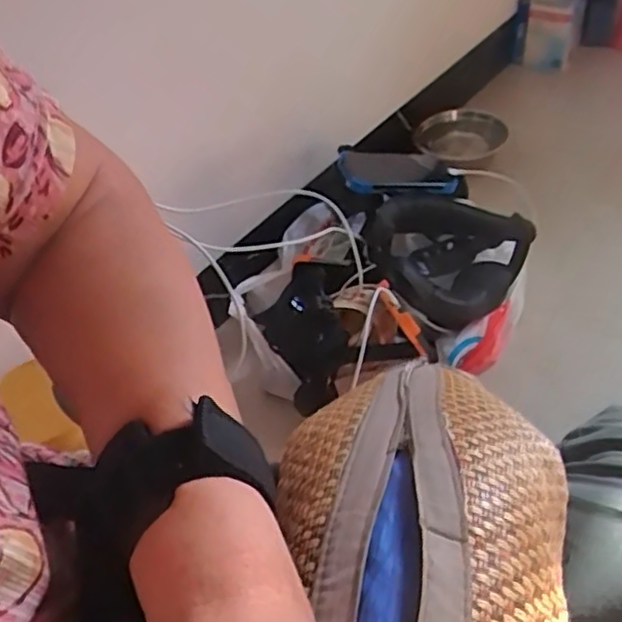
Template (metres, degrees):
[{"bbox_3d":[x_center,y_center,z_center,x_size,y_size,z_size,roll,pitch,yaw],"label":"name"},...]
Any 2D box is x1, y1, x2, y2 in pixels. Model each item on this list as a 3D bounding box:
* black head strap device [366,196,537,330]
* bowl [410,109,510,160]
[{"bbox_3d":[0.161,-0.071,0.813,0.178,0.097,0.166,-3,38,3],"label":"black head strap device"},{"bbox_3d":[0.270,-0.329,1.200,0.144,0.049,0.144,-3,38,3],"label":"bowl"}]

